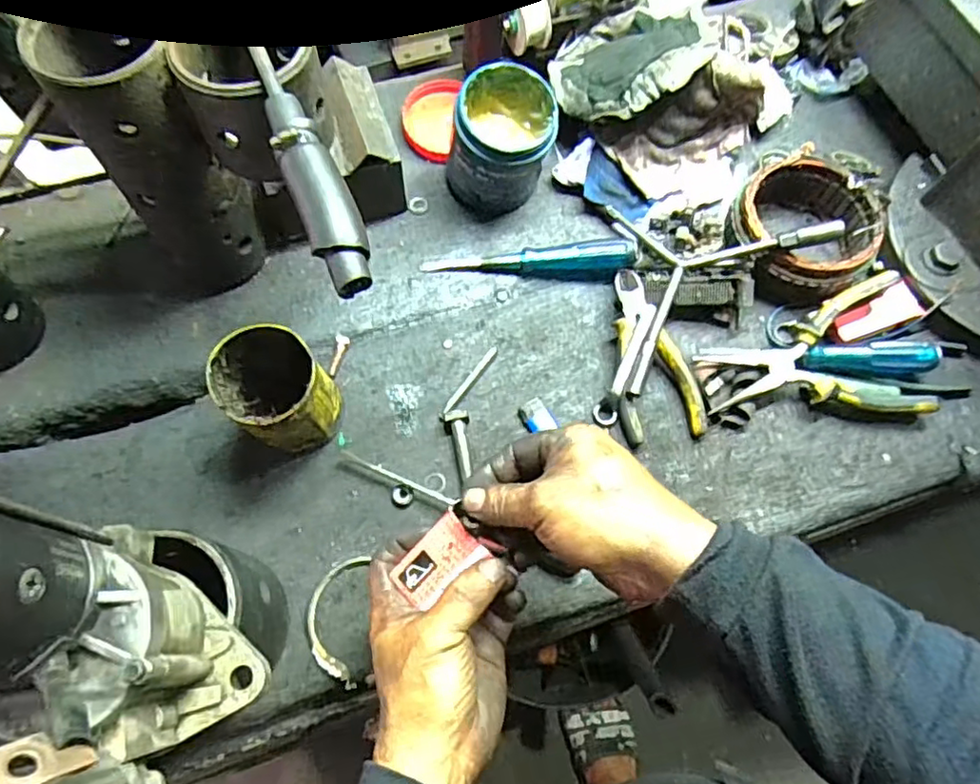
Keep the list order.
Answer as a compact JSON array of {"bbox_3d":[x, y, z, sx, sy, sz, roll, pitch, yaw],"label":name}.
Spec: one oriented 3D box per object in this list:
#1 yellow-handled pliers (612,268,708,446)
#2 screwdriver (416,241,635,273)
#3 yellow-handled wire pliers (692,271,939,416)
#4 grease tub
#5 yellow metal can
[{"bbox_3d":[0.135,-0.032,0.557,0.070,0.015,0.157,-14,81,-8],"label":"yellow-handled pliers"},{"bbox_3d":[0.037,-0.123,0.591,0.195,0.037,0.024,0,68,-2],"label":"screwdriver"},{"bbox_3d":[0.276,-0.022,0.551,0.175,0.028,0.119,-15,87,6],"label":"yellow-handled wire pliers"},{"bbox_3d":[0.010,-0.228,0.587,0.092,0.115,0.087,1,68,-2],"label":"grease tub"},{"bbox_3d":[-0.162,0.006,0.500,0.076,0.118,0.070,1,68,-2],"label":"yellow metal can"}]

